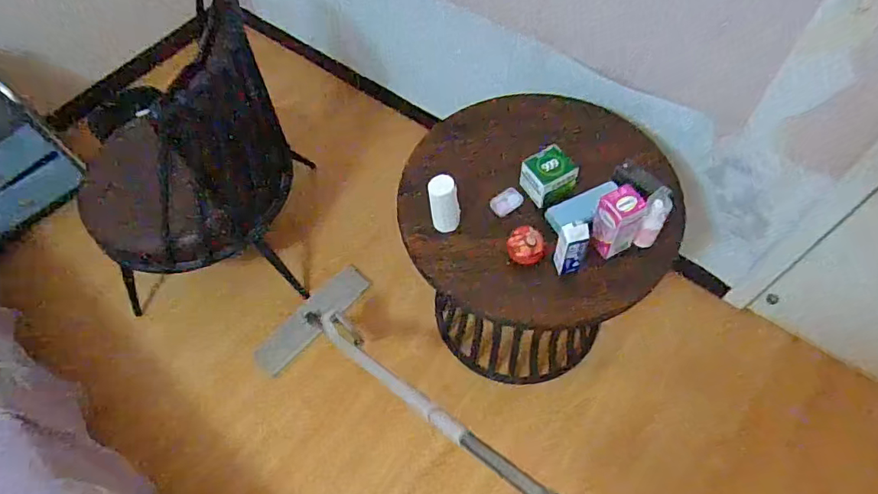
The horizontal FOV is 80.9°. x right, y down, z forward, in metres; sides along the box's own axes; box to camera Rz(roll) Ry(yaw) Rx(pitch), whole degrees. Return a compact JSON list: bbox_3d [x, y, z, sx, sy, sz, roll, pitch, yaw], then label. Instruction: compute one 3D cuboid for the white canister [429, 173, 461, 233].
[{"bbox_3d":[0.011,-0.082,0.992,0.055,0.119,0.049,-6,59,0],"label":"white canister"}]

